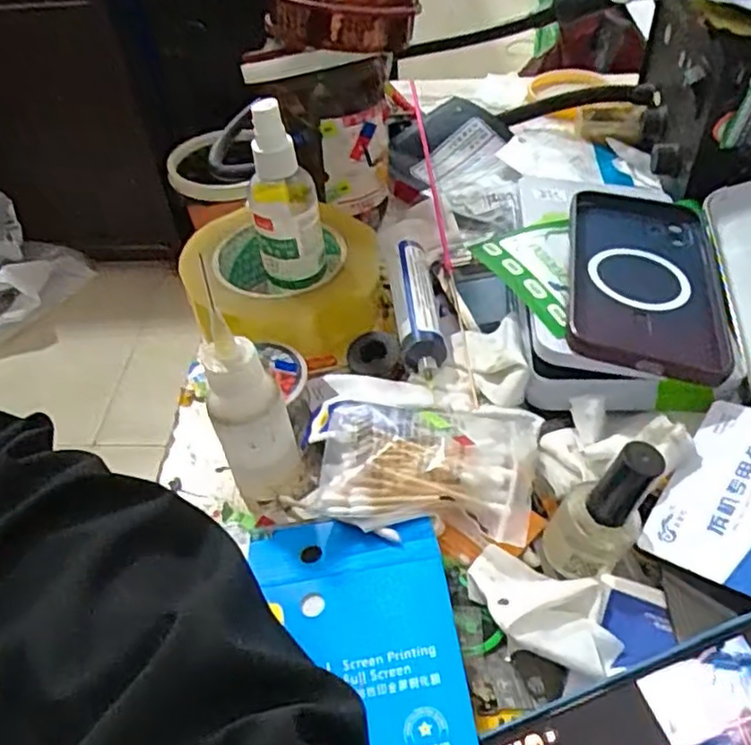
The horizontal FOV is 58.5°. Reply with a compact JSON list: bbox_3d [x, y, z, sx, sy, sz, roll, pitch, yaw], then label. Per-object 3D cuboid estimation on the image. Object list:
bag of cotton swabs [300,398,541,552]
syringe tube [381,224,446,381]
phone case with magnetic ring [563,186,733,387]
[{"bbox_3d":[0.024,0.038,0.316,0.098,0.022,0.075,5,47,9],"label":"bag of cotton swabs"},{"bbox_3d":[0.023,-0.044,0.401,0.025,0.024,0.118,-7,46,-2],"label":"syringe tube"},{"bbox_3d":[0.148,-0.054,0.367,0.080,0.011,0.156,12,42,7],"label":"phone case with magnetic ring"}]

